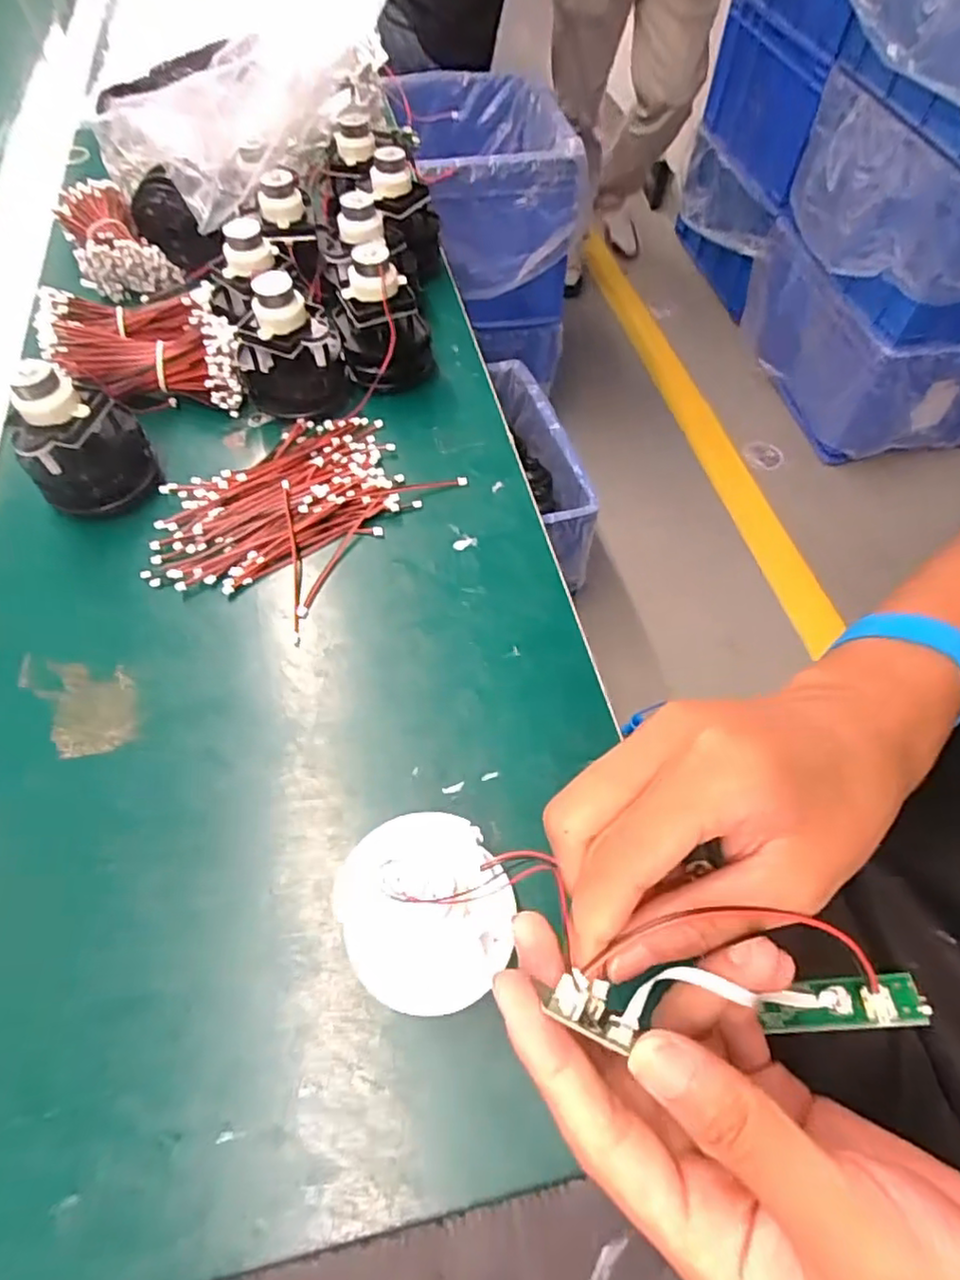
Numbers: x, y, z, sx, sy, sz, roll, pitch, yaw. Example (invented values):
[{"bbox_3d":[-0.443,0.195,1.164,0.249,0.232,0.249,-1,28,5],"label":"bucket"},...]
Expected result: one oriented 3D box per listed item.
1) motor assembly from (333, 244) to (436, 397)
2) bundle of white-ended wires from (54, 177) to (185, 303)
[{"bbox_3d":[-0.067,-0.219,0.445,0.063,0.088,0.052,-6,57,-4],"label":"motor assembly"},{"bbox_3d":[-0.304,-0.336,0.538,0.073,0.043,0.117,-24,60,-15],"label":"bundle of white-ended wires"}]

